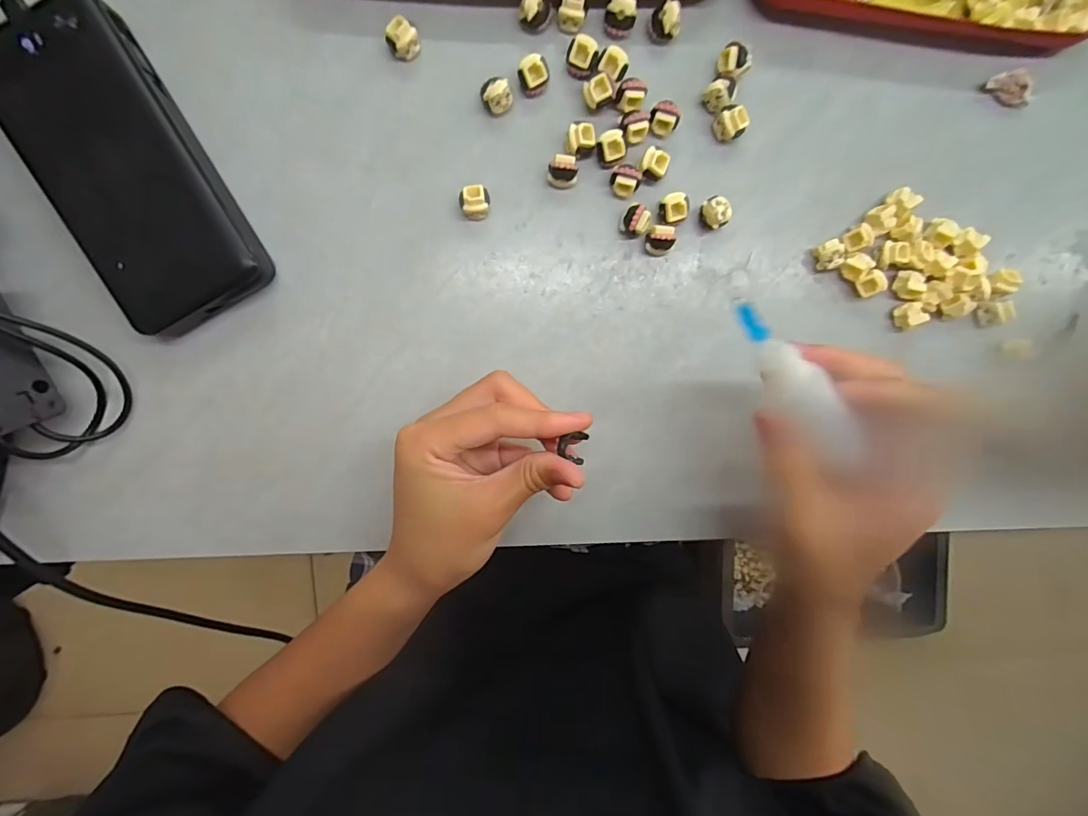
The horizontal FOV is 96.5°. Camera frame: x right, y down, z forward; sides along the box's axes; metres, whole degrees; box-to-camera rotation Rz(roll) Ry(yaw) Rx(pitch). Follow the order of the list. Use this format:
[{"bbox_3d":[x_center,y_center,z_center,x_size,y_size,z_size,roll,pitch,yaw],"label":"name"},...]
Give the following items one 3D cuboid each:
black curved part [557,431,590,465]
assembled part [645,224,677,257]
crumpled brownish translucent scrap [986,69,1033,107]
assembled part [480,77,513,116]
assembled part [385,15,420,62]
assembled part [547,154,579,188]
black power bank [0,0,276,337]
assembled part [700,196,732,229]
[{"bbox_3d":[0.013,0.017,0.217,0.013,0.005,0.014,14,94,-3],"label":"black curved part"},{"bbox_3d":[0.066,-0.092,0.270,0.020,0.014,0.014,0,94,-2],"label":"assembled part"},{"bbox_3d":[0.259,-0.177,0.269,0.027,0.013,0.011,25,93,-4],"label":"crumpled brownish translucent scrap"},{"bbox_3d":[-0.025,-0.165,0.259,0.016,0.013,0.014,-2,95,-2],"label":"assembled part"},{"bbox_3d":[-0.074,-0.193,0.254,0.015,0.013,0.014,0,95,-2],"label":"assembled part"},{"bbox_3d":[0.010,-0.128,0.265,0.016,0.013,0.014,10,94,-3],"label":"assembled part"},{"bbox_3d":[-0.212,-0.118,0.250,0.074,0.028,0.154,-29,95,1],"label":"black power bank"},{"bbox_3d":[0.094,-0.107,0.269,0.016,0.016,0.016,0,95,-2],"label":"assembled part"}]

